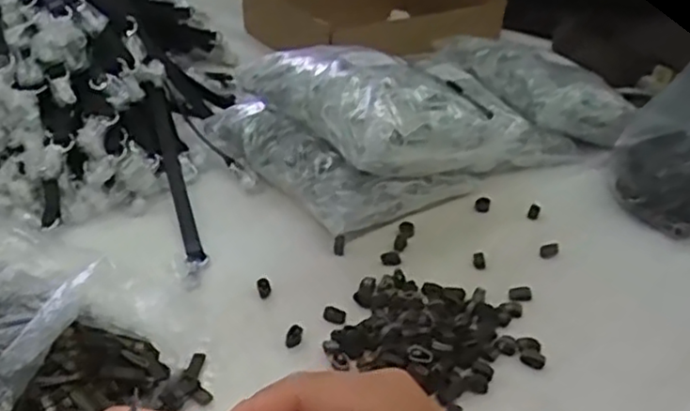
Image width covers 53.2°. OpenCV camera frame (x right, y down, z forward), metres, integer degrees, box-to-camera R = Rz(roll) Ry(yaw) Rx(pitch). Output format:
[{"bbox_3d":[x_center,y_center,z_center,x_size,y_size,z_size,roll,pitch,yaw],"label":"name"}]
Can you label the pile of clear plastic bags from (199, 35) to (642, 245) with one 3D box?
[{"bbox_3d":[0.094,-0.121,0.771,0.419,0.127,0.242,-18,39,-26],"label":"pile of clear plastic bags"}]

